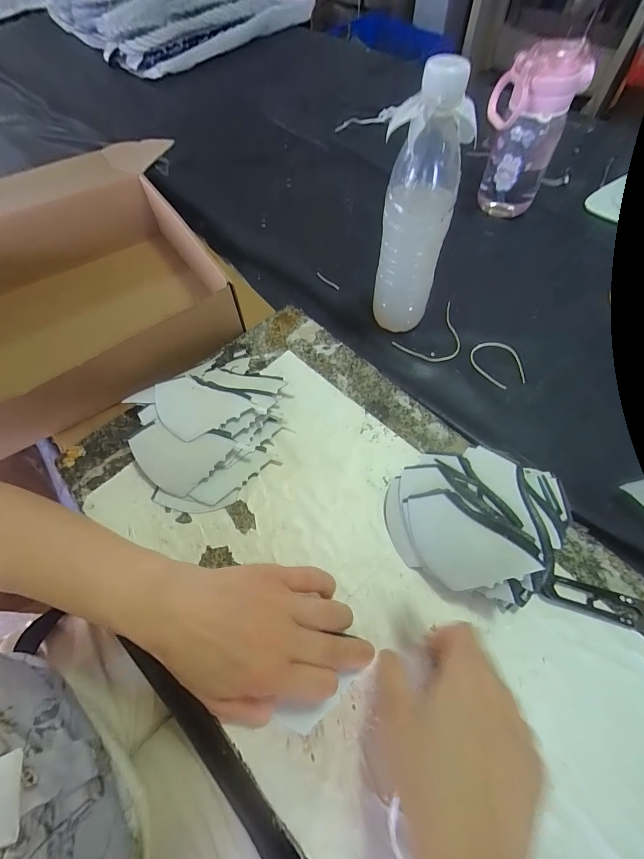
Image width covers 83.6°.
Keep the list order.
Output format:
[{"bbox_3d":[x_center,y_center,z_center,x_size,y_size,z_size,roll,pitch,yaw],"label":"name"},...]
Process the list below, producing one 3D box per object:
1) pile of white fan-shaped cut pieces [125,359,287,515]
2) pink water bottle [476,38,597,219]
[{"bbox_3d":[-0.102,-0.003,0.340,0.141,0.037,0.131,-1,62,2],"label":"pile of white fan-shaped cut pieces"},{"bbox_3d":[0.265,-0.392,0.487,0.101,0.173,0.065,26,66,15],"label":"pink water bottle"}]

